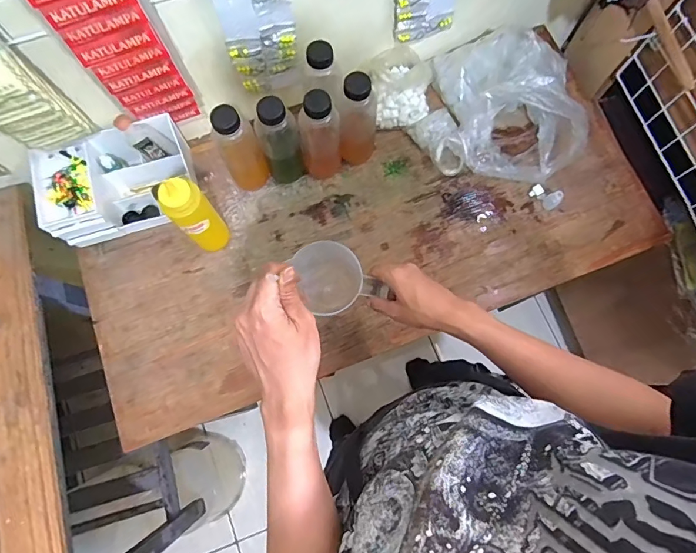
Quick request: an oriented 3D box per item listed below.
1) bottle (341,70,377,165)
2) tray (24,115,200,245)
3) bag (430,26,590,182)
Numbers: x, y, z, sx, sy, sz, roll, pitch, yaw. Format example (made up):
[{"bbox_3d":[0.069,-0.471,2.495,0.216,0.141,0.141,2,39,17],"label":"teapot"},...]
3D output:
[{"bbox_3d":[0.018,-0.248,0.708,0.055,0.185,0.055,12,76,3],"label":"bottle"},{"bbox_3d":[-0.384,-0.162,0.730,0.236,0.102,0.153,-20,77,-5],"label":"tray"},{"bbox_3d":[0.276,-0.307,0.753,0.227,0.136,0.242,1,76,0],"label":"bag"}]

